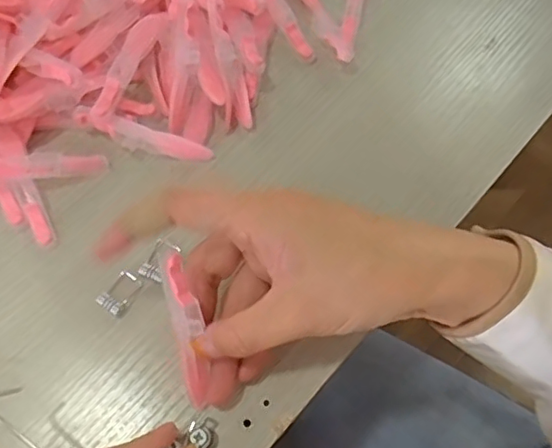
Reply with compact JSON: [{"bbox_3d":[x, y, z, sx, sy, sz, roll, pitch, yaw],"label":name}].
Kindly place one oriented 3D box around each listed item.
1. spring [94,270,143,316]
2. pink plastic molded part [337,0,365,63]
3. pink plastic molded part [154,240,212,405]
[{"bbox_3d":[-0.082,0.036,0.309,0.014,0.007,0.023,32,70,10],"label":"spring"},{"bbox_3d":[0.051,-0.137,0.381,0.013,0.011,0.083,11,68,1],"label":"pink plastic molded part"},{"bbox_3d":[-0.040,0.046,0.268,0.013,0.009,0.076,-12,105,-8],"label":"pink plastic molded part"}]

